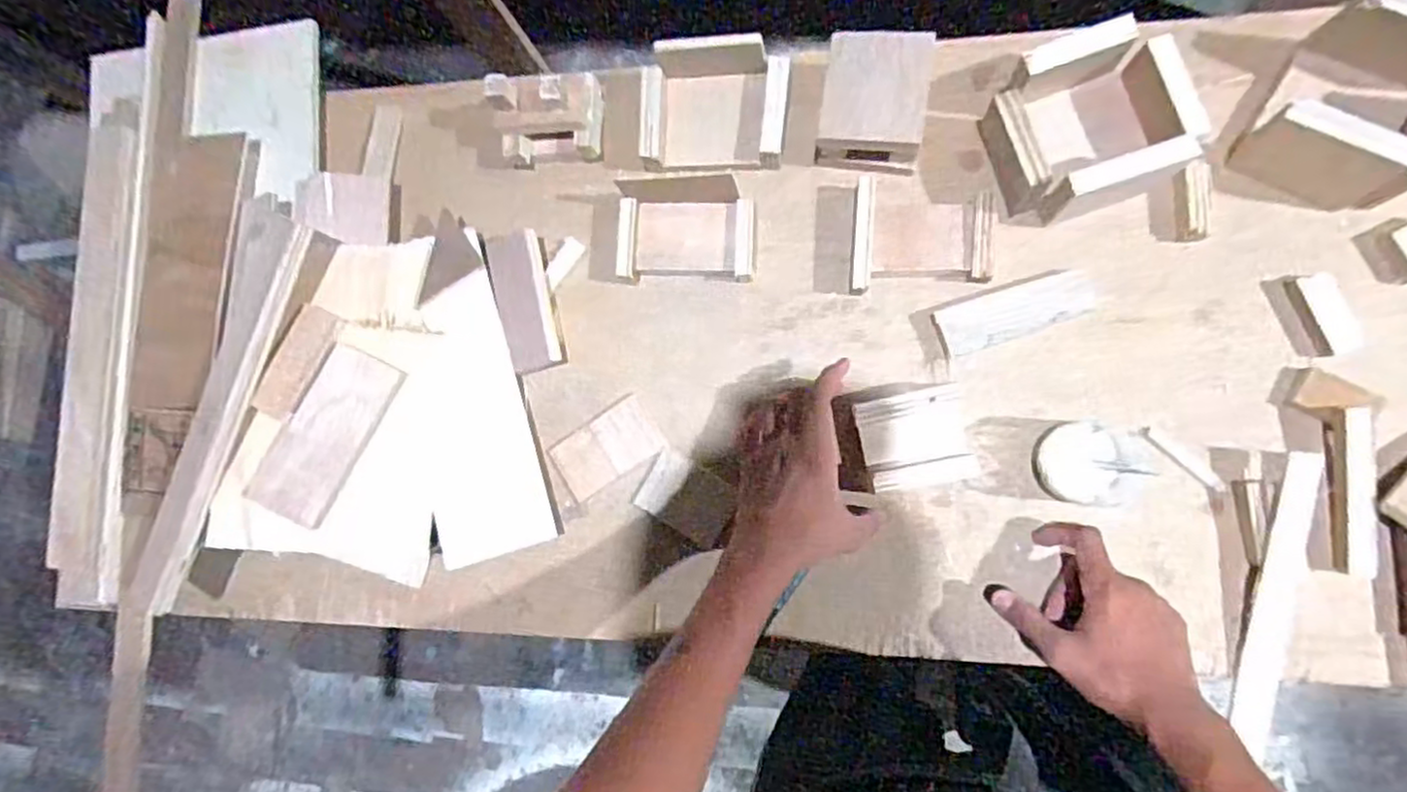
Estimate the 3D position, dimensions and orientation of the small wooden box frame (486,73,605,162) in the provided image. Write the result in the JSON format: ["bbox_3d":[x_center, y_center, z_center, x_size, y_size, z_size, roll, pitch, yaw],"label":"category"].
[{"bbox_3d":[-0.143,-0.253,0.631,0.094,0.074,0.075,4,87,11],"label":"small wooden box frame"}]

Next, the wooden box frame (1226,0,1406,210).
[{"bbox_3d":[0.482,-0.215,0.513,0.106,0.076,0.124,33,93,11],"label":"wooden box frame"}]

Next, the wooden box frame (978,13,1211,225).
[{"bbox_3d":[0.298,-0.211,0.548,0.132,0.065,0.120,-19,83,9],"label":"wooden box frame"}]

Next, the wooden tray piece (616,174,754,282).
[{"bbox_3d":[-0.015,-0.147,0.626,0.118,0.034,0.086,2,86,11],"label":"wooden tray piece"}]

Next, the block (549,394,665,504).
[{"bbox_3d":[-0.087,0.047,0.637,0.092,0.008,0.053,-33,81,7],"label":"block"}]

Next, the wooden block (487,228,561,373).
[{"bbox_3d":[-0.161,-0.085,0.644,0.049,0.027,0.122,-15,88,9],"label":"wooden block"}]

